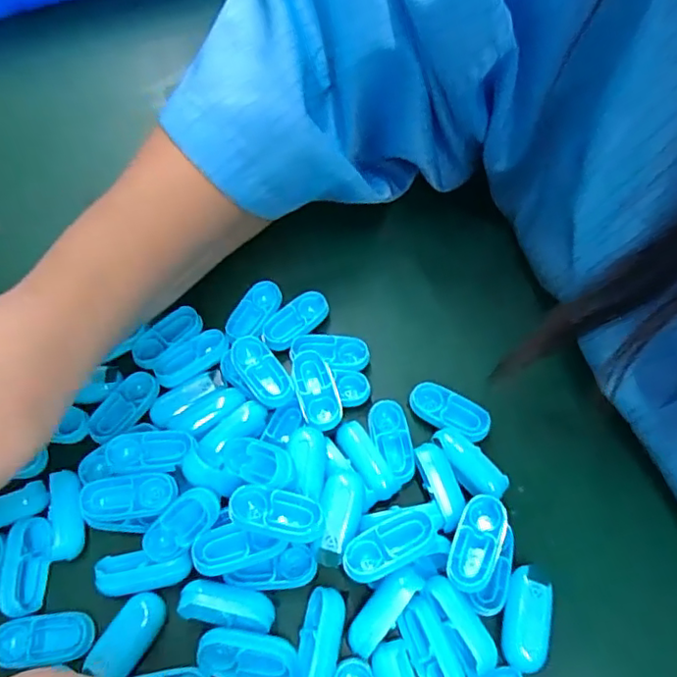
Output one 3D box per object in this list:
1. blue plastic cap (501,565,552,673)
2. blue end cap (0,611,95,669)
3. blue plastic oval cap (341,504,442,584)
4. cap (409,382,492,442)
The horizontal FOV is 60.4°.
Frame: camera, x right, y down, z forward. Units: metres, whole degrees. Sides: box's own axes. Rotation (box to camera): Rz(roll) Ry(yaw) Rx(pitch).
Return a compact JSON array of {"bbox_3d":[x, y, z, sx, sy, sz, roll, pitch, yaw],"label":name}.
[{"bbox_3d":[0.066,0.098,0.203,0.015,0.005,0.032,13,62,8],"label":"blue plastic cap"},{"bbox_3d":[-0.103,0.104,0.202,0.033,0.004,0.016,-6,61,-3],"label":"blue end cap"},{"bbox_3d":[0.020,0.072,0.208,0.040,0.013,0.015,-22,62,-26],"label":"blue plastic oval cap"},{"bbox_3d":[0.046,0.030,0.242,0.034,0.005,0.016,28,65,15],"label":"cap"}]

